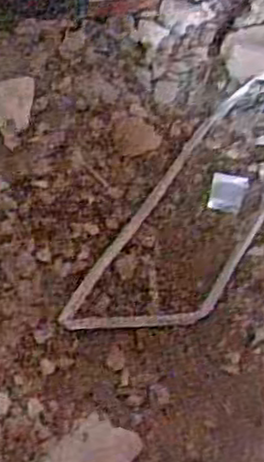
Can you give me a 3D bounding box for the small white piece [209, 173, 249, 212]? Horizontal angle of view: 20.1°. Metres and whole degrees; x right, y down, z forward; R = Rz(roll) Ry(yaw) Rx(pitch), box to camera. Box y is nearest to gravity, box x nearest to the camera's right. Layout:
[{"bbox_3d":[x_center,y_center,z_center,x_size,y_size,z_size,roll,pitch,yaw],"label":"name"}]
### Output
[{"bbox_3d":[0.107,-0.042,0.836,0.041,0.008,0.049,14,68,14],"label":"small white piece"}]

